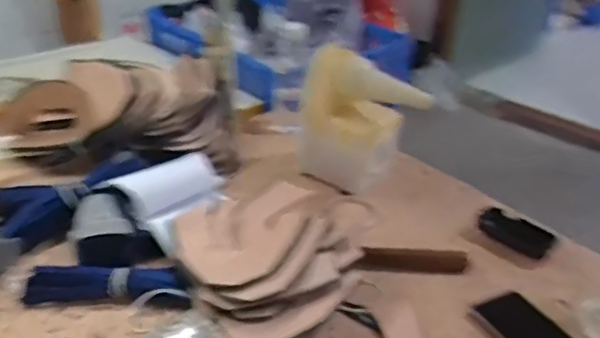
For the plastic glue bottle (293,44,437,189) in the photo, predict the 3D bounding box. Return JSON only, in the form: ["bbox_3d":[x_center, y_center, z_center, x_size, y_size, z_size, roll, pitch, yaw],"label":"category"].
[{"bbox_3d":[0.095,-0.067,0.931,0.190,0.200,0.082,4,29,3],"label":"plastic glue bottle"}]

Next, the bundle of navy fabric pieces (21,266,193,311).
[{"bbox_3d":[-0.226,0.139,0.702,0.191,0.026,0.057,3,29,0],"label":"bundle of navy fabric pieces"}]

